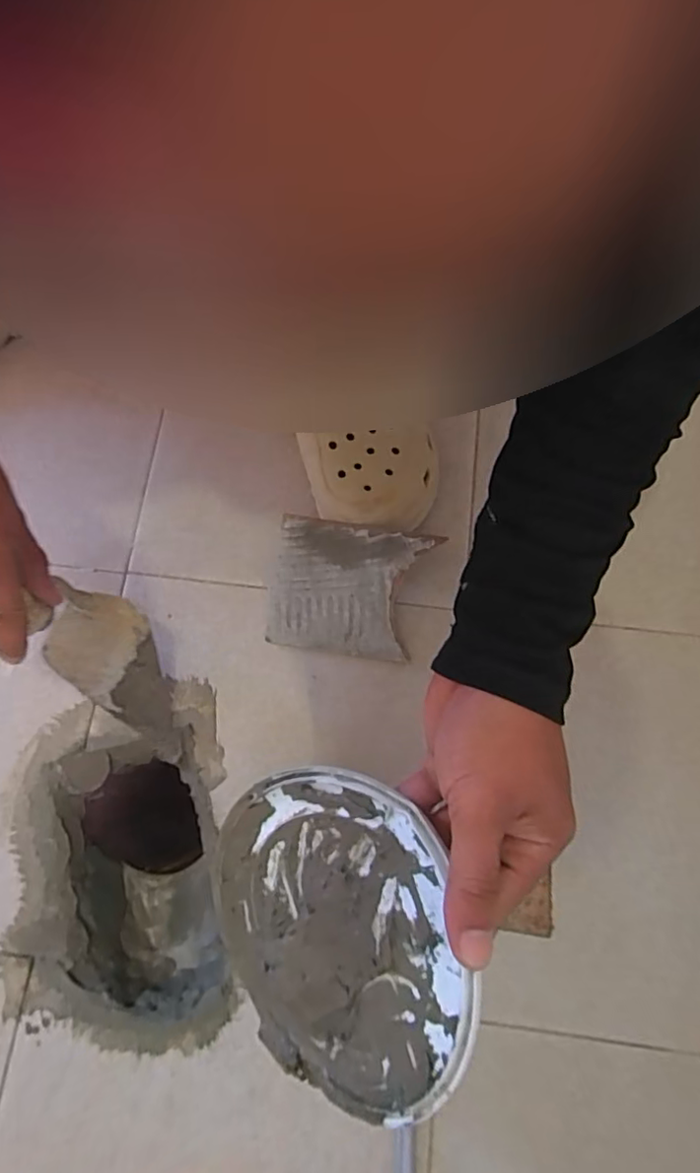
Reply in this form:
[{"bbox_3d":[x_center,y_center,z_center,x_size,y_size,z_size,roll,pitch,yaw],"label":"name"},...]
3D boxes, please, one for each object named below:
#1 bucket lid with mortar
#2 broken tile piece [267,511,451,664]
[{"bbox_3d":[-0.011,0.182,0.300,0.157,0.016,0.162,-2,87,35],"label":"bucket lid with mortar"},{"bbox_3d":[-0.006,0.003,0.464,0.124,0.005,0.108,9,104,4],"label":"broken tile piece"}]

